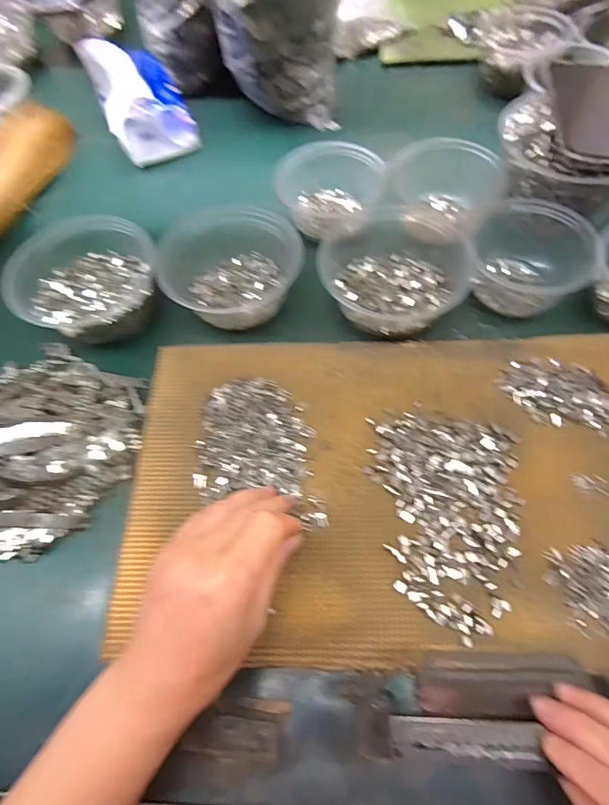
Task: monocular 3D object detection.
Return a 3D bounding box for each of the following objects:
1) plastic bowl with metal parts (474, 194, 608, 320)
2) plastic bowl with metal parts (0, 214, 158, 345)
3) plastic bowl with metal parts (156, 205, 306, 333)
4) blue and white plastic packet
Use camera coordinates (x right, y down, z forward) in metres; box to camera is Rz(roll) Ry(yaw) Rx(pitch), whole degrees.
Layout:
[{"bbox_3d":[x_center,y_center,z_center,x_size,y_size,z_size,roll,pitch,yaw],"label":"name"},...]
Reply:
[{"bbox_3d":[0.220,-0.156,0.429,0.106,0.061,0.133,8,65,7],"label":"plastic bowl with metal parts"},{"bbox_3d":[-0.207,-0.120,0.423,0.130,0.061,0.117,-5,64,1],"label":"plastic bowl with metal parts"},{"bbox_3d":[-0.074,-0.136,0.427,0.124,0.058,0.130,-1,64,3],"label":"plastic bowl with metal parts"},{"bbox_3d":[-0.213,-0.401,0.559,0.102,0.089,0.144,-21,65,-7],"label":"blue and white plastic packet"}]

